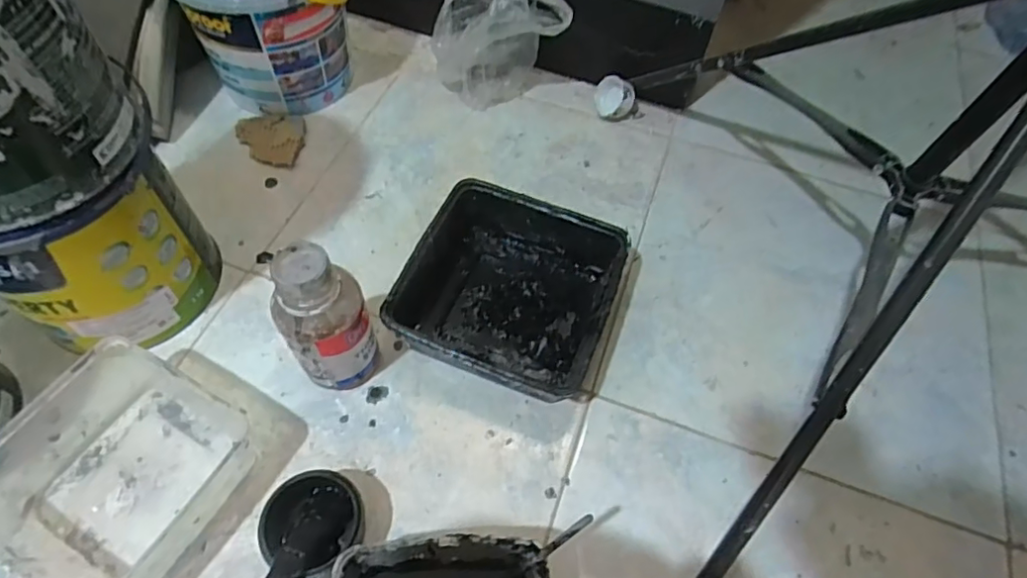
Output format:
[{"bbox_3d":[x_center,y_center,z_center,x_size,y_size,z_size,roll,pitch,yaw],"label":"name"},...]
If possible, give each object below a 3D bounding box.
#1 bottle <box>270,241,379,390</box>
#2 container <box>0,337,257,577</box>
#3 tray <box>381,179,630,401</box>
[{"bbox_3d":[-0.164,0.034,0.505,0.075,0.164,0.062,-25,63,-18],"label":"bottle"},{"bbox_3d":[-0.327,0.146,0.481,0.169,0.072,0.176,23,60,10],"label":"container"},{"bbox_3d":[-0.001,0.005,0.591,0.199,0.071,0.200,21,59,9],"label":"tray"}]

